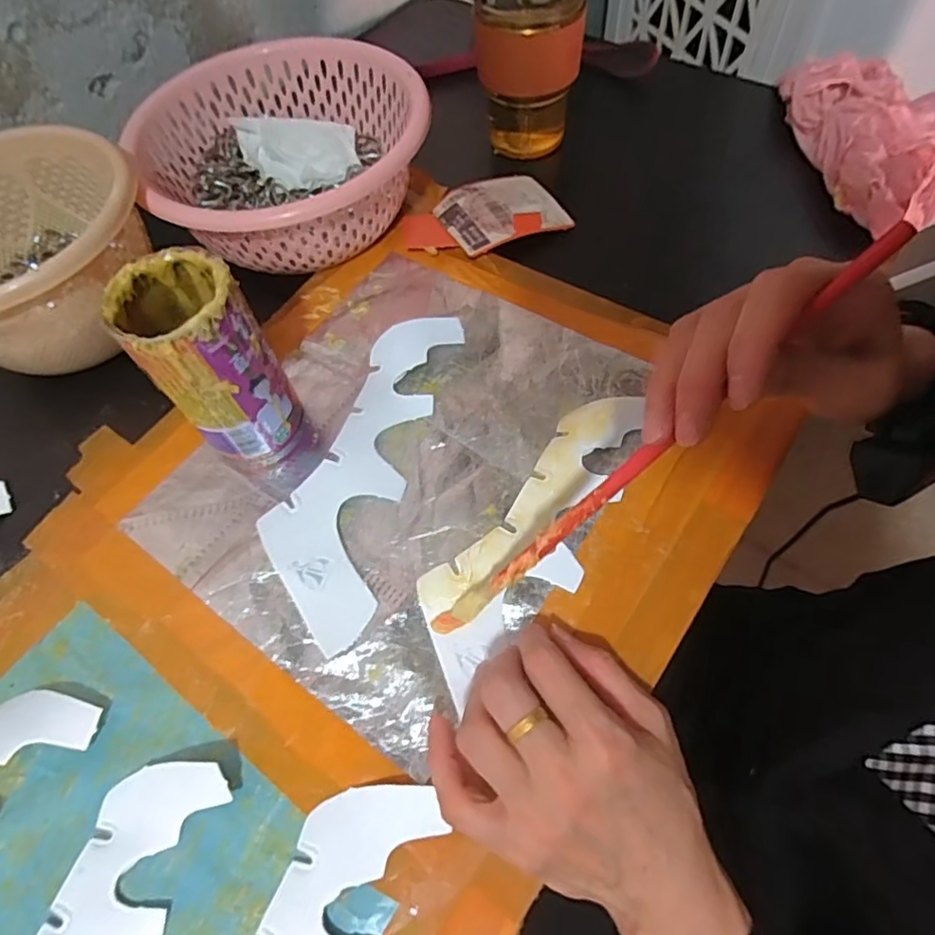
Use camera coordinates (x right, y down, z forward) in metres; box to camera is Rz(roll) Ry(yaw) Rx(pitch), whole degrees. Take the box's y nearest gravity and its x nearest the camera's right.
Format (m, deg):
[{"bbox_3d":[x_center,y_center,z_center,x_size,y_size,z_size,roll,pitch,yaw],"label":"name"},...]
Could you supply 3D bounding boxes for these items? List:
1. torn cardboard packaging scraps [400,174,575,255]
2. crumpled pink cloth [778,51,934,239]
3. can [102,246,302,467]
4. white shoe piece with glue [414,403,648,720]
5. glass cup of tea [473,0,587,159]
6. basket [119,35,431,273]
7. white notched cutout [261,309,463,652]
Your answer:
[{"bbox_3d":[0.014,-0.207,0.478,0.128,0.016,0.076,-23,60,-10],"label":"torn cardboard packaging scraps"},{"bbox_3d":[0.352,-0.270,0.469,0.122,0.046,0.189,-5,60,2],"label":"crumpled pink cloth"},{"bbox_3d":[-0.149,-0.059,0.342,0.063,0.120,0.064,-2,59,3],"label":"can"},{"bbox_3d":[0.046,0.032,0.338,0.064,0.007,0.205,36,70,18],"label":"white shoe piece with glue"},{"bbox_3d":[0.051,-0.336,0.490,0.086,0.126,0.072,-9,59,-2],"label":"glass cup of tea"},{"bbox_3d":[-0.149,-0.243,0.469,0.194,0.092,0.219,35,67,22],"label":"basket"},{"bbox_3d":[-0.068,-0.007,0.365,0.074,0.011,0.225,10,64,12],"label":"white notched cutout"}]

